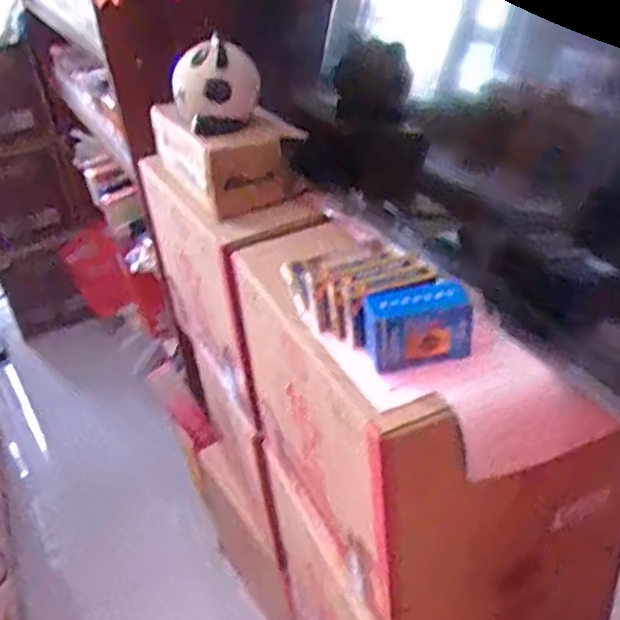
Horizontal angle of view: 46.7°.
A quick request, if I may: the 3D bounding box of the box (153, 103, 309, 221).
[{"bbox_3d":[-0.120,-0.231,1.019,0.152,0.104,0.218,-20,36,-18],"label":"box"}]

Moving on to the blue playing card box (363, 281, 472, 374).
[{"bbox_3d":[0.097,0.013,0.651,0.093,0.057,0.049,-10,34,-4],"label":"blue playing card box"}]

